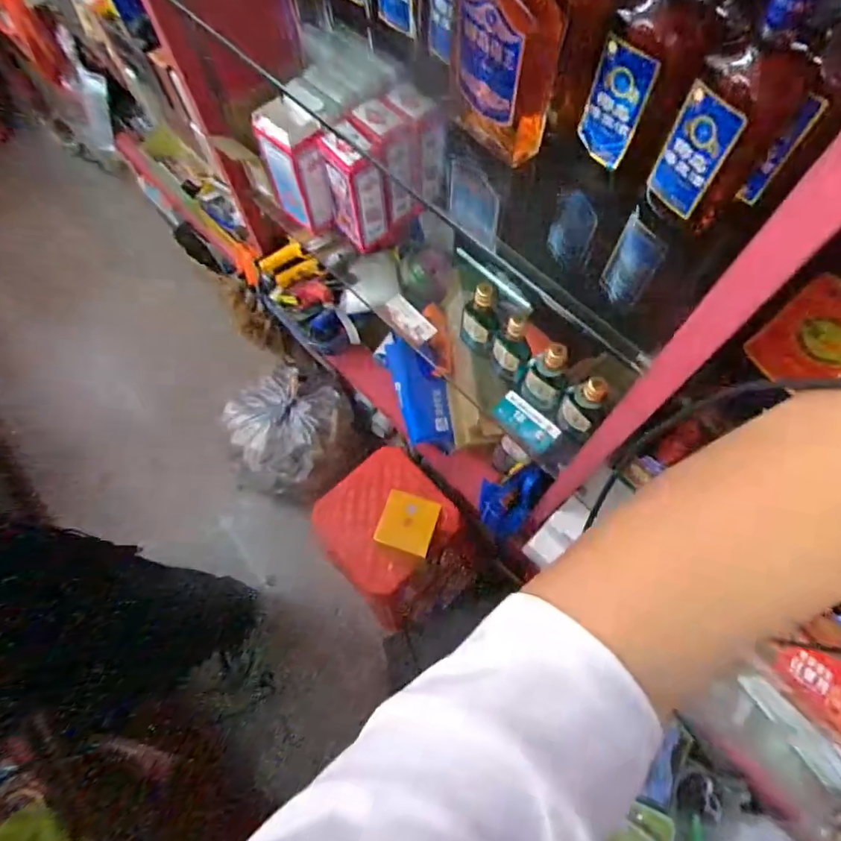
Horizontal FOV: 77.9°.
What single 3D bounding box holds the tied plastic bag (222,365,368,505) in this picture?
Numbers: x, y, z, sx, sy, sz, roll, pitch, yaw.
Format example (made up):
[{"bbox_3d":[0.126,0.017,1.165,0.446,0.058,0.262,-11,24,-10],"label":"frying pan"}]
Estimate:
[{"bbox_3d":[-0.361,0.051,1.497,0.352,0.262,0.297,-23,69,-8],"label":"tied plastic bag"}]

